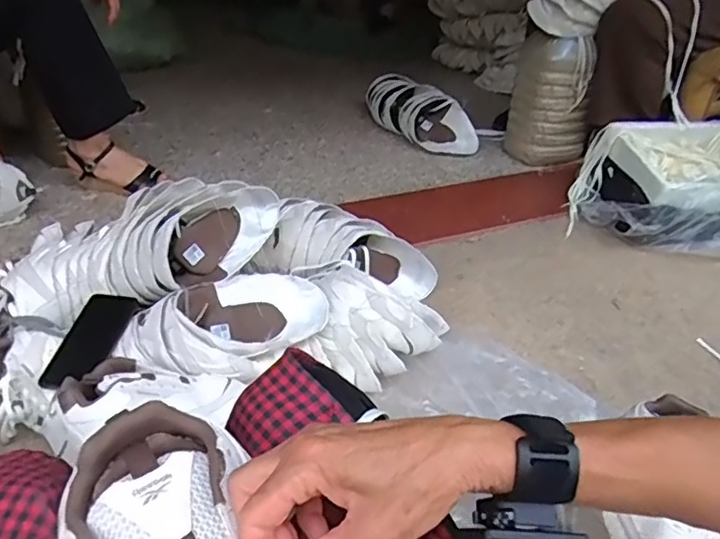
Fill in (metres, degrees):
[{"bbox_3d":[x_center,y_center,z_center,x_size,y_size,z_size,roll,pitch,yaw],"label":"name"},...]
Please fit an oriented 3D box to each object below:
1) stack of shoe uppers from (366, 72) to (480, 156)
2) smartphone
[{"bbox_3d":[0.169,-0.459,1.694,0.167,0.114,0.378,-16,39,-26],"label":"stack of shoe uppers"},{"bbox_3d":[-0.376,0.099,0.825,0.069,0.008,0.157,18,49,-5],"label":"smartphone"}]

